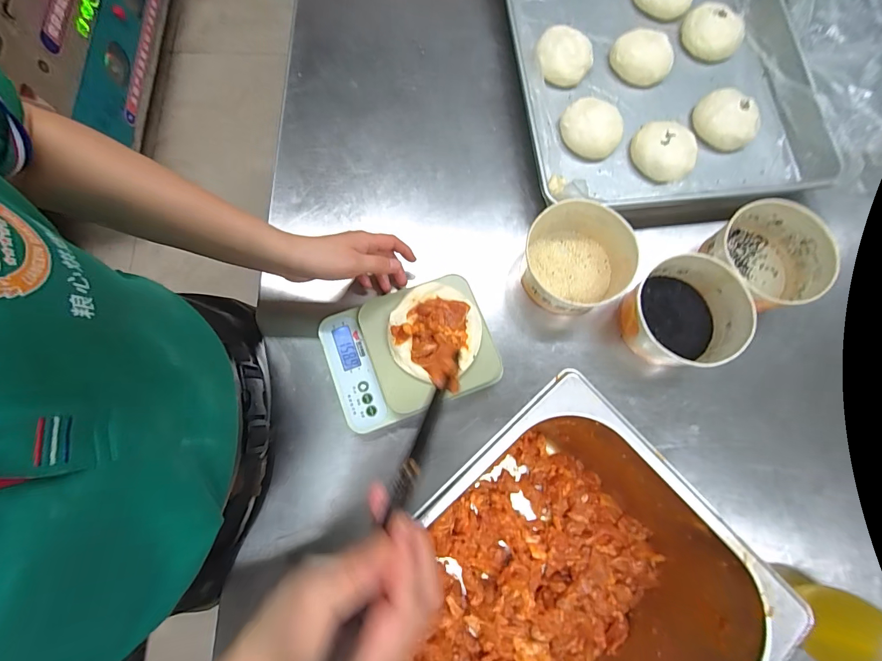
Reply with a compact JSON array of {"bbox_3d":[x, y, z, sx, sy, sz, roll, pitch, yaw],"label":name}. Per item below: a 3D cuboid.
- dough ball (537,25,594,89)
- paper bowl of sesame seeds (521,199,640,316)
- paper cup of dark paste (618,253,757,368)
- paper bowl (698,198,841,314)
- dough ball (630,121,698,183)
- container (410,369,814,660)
[{"bbox_3d":[0.178,-0.401,0.574,0.084,0.041,0.072,19,77,3],"label":"dough ball"},{"bbox_3d":[0.164,-0.088,0.490,0.129,0.071,0.123,0,77,-1],"label":"paper bowl of sesame seeds"},{"bbox_3d":[0.290,-0.017,0.475,0.131,0.074,0.126,0,77,-1],"label":"paper cup of dark paste"},{"bbox_3d":[0.404,-0.090,0.496,0.130,0.068,0.127,0,77,-1],"label":"paper bowl"},{"bbox_3d":[0.311,-0.252,0.545,0.088,0.040,0.080,0,77,-1],"label":"dough ball"},{"bbox_3d":[0.091,0.254,0.367,0.253,0.153,0.323,42,79,8],"label":"container"}]

